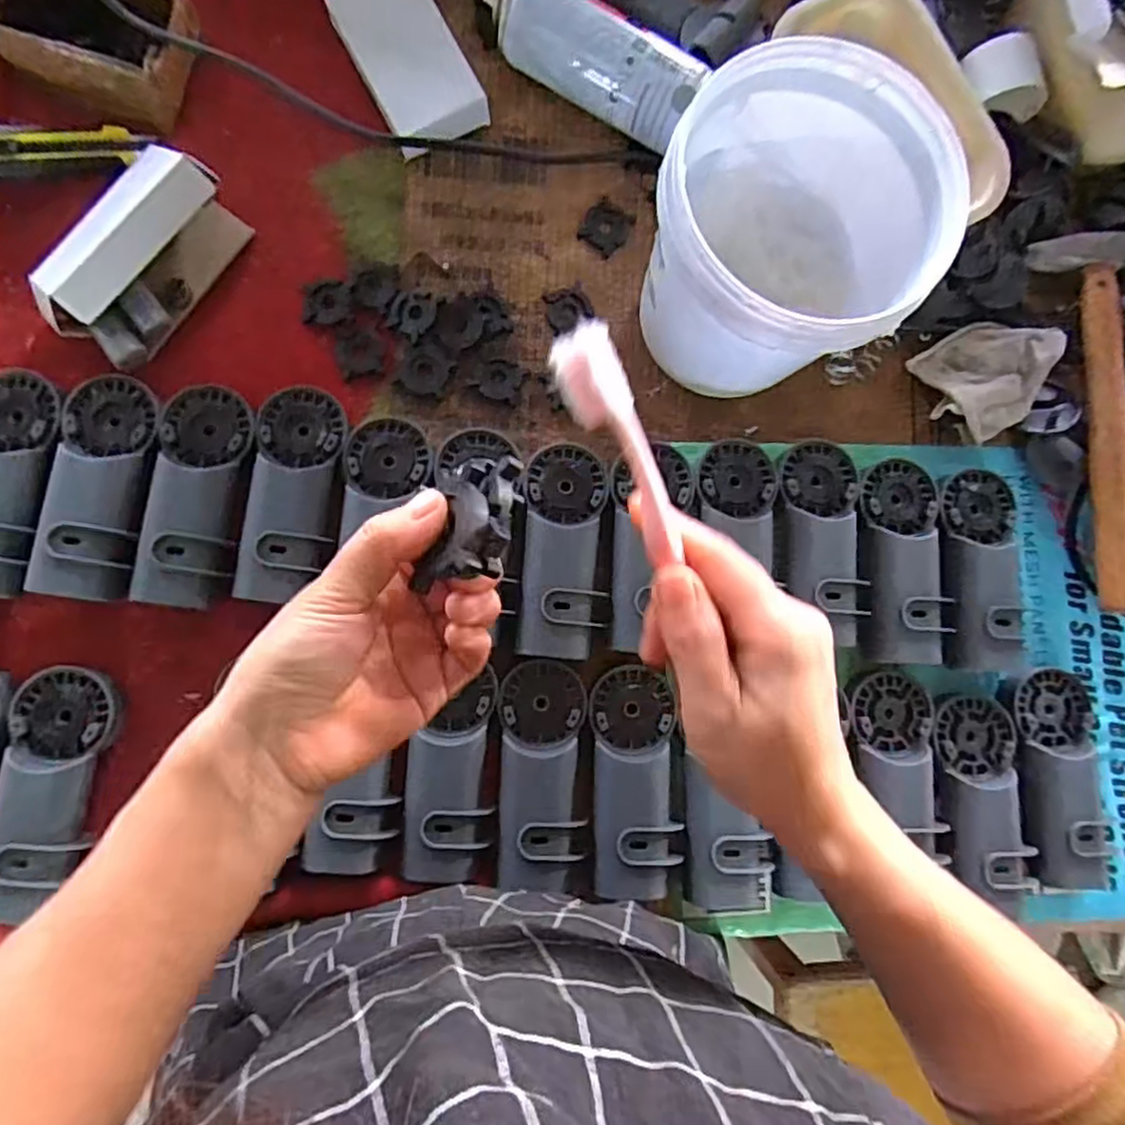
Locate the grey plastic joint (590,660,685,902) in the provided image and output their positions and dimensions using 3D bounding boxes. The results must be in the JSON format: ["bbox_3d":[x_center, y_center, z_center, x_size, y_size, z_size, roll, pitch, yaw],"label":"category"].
[{"bbox_3d":[0.053,0.157,0.499,0.059,0.026,0.156,-1,85,-6],"label":"grey plastic joint"}]

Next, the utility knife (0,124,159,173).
[{"bbox_3d":[-0.383,-0.301,0.501,0.149,0.014,0.034,-17,87,-23],"label":"utility knife"}]

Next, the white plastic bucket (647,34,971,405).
[{"bbox_3d":[0.143,-0.214,0.473,0.170,0.155,0.174,0,85,-6],"label":"white plastic bucket"}]

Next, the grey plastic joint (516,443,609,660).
[{"bbox_3d":[0.001,-0.011,0.514,0.060,0.027,0.159,3,85,-6],"label":"grey plastic joint"}]

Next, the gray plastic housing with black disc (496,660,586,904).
[{"bbox_3d":[-0.014,0.152,0.494,0.060,0.026,0.153,2,85,-6],"label":"gray plastic housing with black disc"}]

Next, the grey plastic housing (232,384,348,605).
[{"bbox_3d":[-0.195,-0.057,0.512,0.066,0.047,0.148,4,85,-6],"label":"grey plastic housing"}]

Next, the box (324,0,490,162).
[{"bbox_3d":[-0.123,-0.397,0.545,0.072,0.033,0.133,-29,89,-8],"label":"box"}]

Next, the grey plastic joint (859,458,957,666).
[{"bbox_3d":[0.270,-0.002,0.534,0.062,0.029,0.159,0,85,-6],"label":"grey plastic joint"}]

